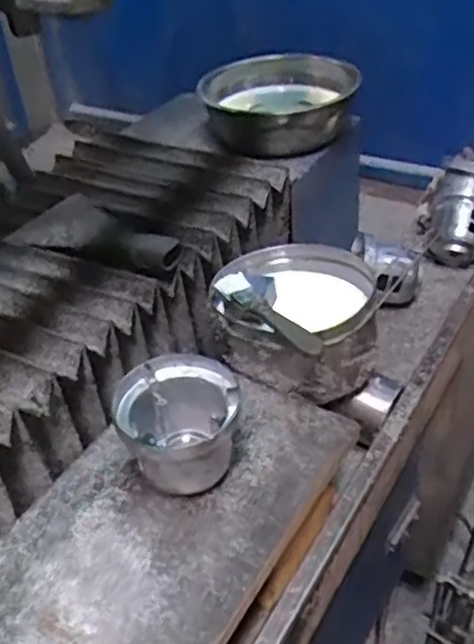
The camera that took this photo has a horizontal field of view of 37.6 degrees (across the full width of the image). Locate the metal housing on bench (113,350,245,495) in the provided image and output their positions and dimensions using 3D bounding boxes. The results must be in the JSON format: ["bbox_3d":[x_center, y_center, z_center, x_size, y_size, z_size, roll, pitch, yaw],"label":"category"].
[{"bbox_3d":[-0.038,0.080,0.534,0.100,0.069,0.093,-4,38,3],"label":"metal housing on bench"}]

